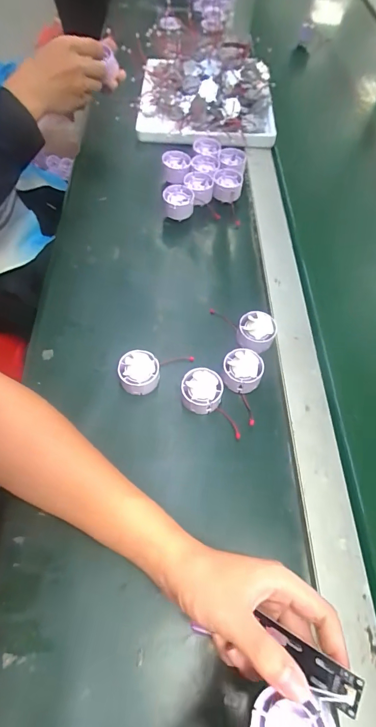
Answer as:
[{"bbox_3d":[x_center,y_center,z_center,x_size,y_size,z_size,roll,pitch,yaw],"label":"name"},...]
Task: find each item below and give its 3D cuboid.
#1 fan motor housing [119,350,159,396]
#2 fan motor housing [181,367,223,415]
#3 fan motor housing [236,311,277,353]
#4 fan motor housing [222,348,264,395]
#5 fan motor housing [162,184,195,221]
[{"bbox_3d":[-0.057,0.011,0.435,0.045,0.029,0.043,-5,60,-7],"label":"fan motor housing"},{"bbox_3d":[0.016,0.032,0.427,0.045,0.030,0.045,8,60,1],"label":"fan motor housing"},{"bbox_3d":[0.086,-0.039,0.469,0.046,0.029,0.043,2,60,-3],"label":"fan motor housing"},{"bbox_3d":[0.064,0.007,0.439,0.045,0.027,0.046,10,60,2],"label":"fan motor housing"},{"bbox_3d":[-0.014,-0.245,0.575,0.048,0.039,0.047,4,60,-1],"label":"fan motor housing"}]

